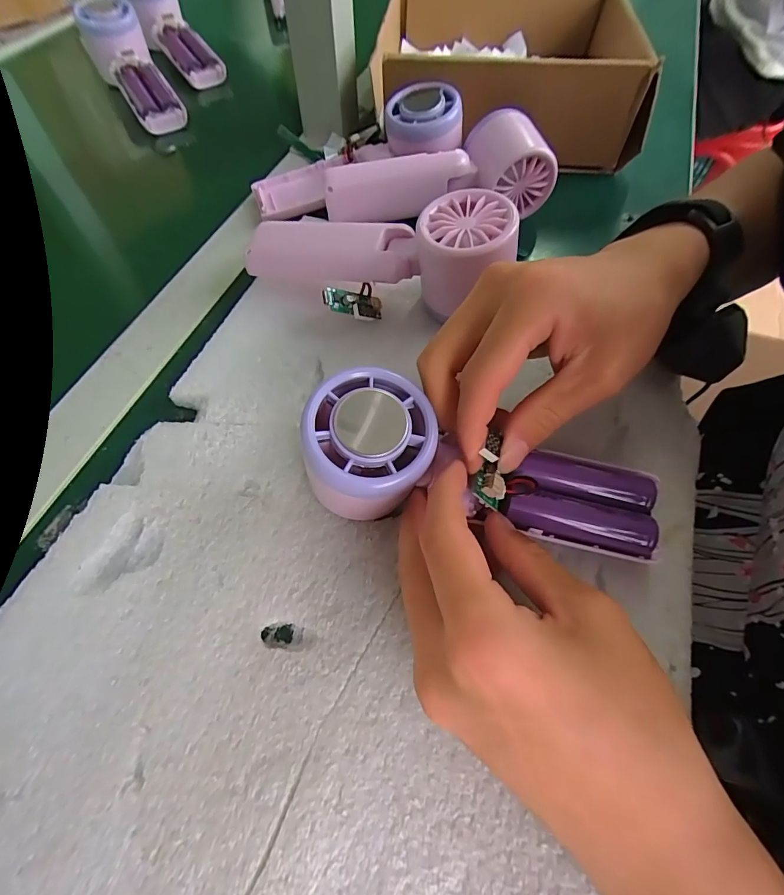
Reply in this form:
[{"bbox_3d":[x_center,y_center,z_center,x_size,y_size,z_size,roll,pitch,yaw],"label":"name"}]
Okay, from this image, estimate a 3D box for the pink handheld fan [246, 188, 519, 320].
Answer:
[{"bbox_3d":[-0.007,-0.117,0.265,0.164,0.047,0.055,8,59,21],"label":"pink handheld fan"}]

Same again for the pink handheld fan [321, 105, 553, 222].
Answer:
[{"bbox_3d":[0.034,-0.202,0.313,0.162,0.047,0.046,-5,61,-4],"label":"pink handheld fan"}]

